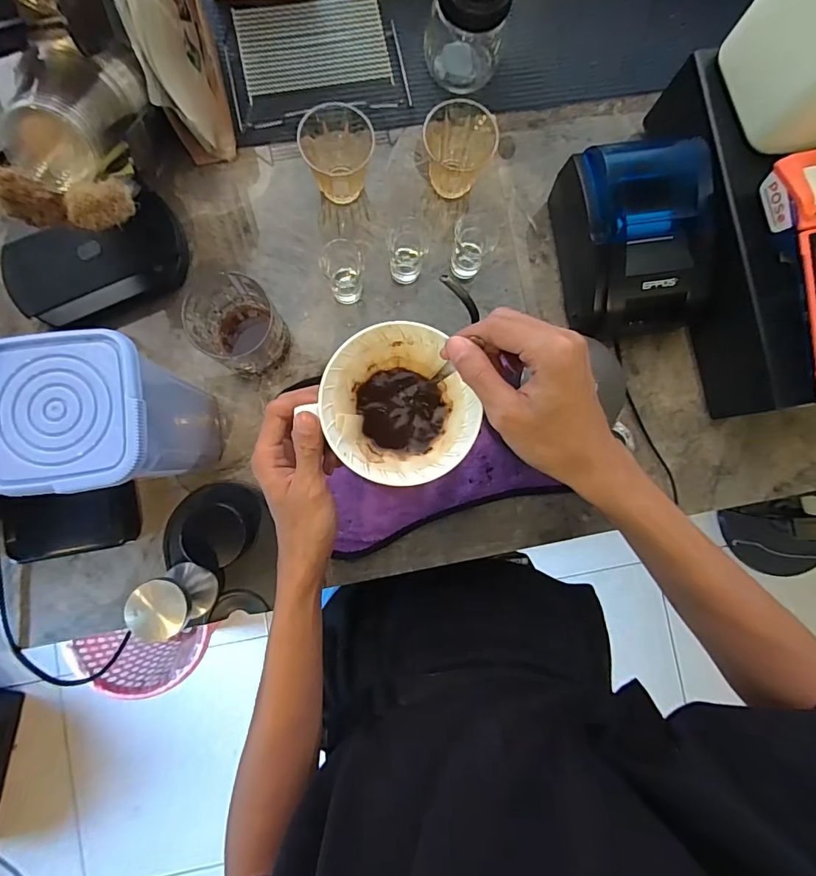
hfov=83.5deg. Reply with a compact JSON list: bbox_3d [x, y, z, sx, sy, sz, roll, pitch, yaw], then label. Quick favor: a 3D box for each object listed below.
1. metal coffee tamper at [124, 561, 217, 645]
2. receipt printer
[{"bbox_3d":[-0.218,0.152,0.433,0.054,0.099,0.054,0,86,-4],"label":"metal coffee tamper"},{"bbox_3d":[0.237,-0.202,0.481,0.125,0.106,0.172,-8,87,-4],"label":"receipt printer"}]

